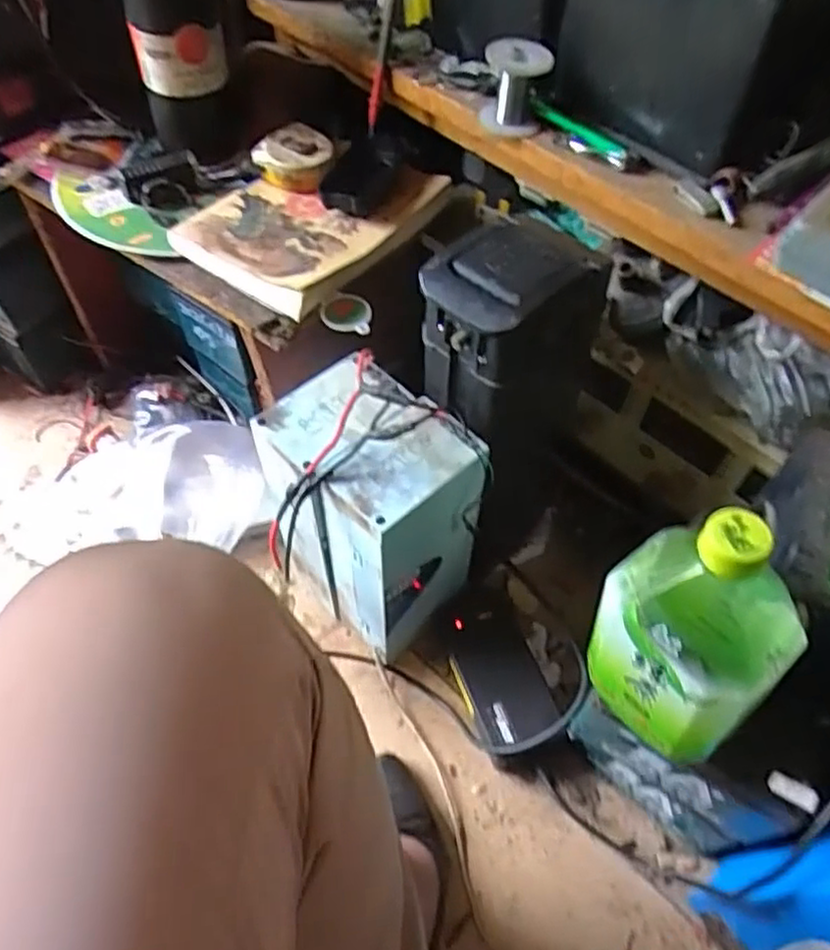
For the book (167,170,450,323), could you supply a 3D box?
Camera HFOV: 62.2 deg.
[{"bbox_3d":[-0.095,-0.241,0.629,0.154,0.021,0.219,27,58,20],"label":"book"}]

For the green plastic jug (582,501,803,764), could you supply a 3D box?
[{"bbox_3d":[0.160,0.085,0.398,0.100,0.183,0.087,31,60,22],"label":"green plastic jug"}]

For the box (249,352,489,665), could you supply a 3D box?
[{"bbox_3d":[-0.039,0.039,0.608,0.141,0.267,0.160,-37,61,-24],"label":"box"}]

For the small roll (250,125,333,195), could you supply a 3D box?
[{"bbox_3d":[-0.106,-0.297,0.645,0.075,0.029,0.062,24,57,18],"label":"small roll"}]

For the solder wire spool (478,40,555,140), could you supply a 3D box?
[{"bbox_3d":[0.081,-0.311,0.557,0.053,0.059,0.043,5,54,5],"label":"solder wire spool"}]

